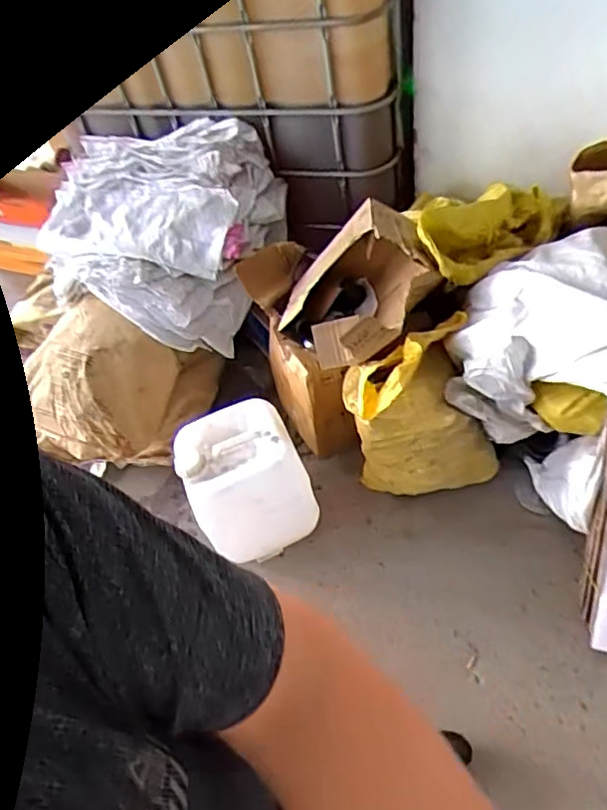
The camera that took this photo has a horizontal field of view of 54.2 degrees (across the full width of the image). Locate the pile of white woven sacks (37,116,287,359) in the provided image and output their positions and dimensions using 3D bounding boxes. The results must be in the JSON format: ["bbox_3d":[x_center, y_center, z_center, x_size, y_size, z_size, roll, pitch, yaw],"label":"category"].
[{"bbox_3d":[-0.442,-0.523,1.678,0.673,0.422,0.488,21,57,11],"label":"pile of white woven sacks"}]

